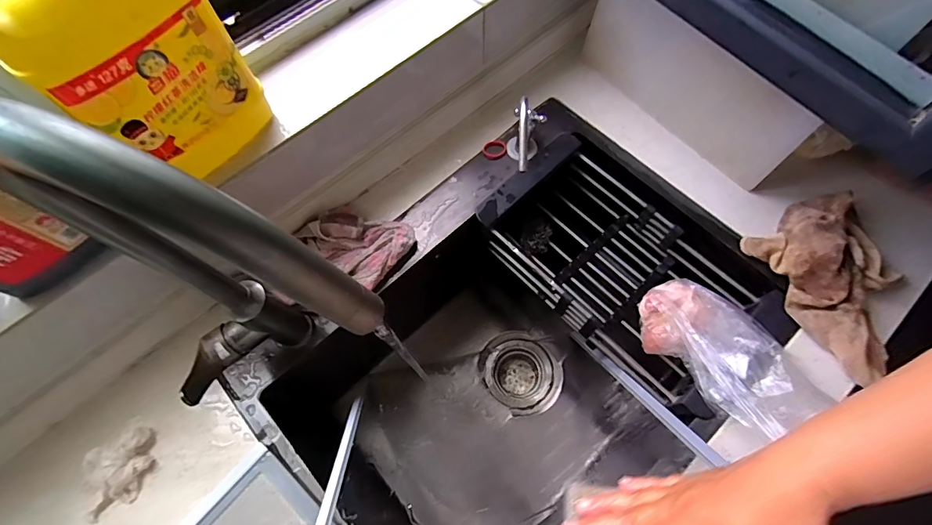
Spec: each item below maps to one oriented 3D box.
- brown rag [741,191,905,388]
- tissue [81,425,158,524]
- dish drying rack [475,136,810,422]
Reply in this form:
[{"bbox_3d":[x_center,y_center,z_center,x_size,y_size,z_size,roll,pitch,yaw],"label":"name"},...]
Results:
[{"bbox_3d":[0.436,0.019,0.498,0.130,0.057,0.211,-20,67,-6],"label":"brown rag"},{"bbox_3d":[-0.361,0.218,0.459,0.072,0.029,0.065,-25,69,-8],"label":"tissue"},{"bbox_3d":[0.206,0.007,0.595,0.198,0.085,0.365,-41,72,-13],"label":"dish drying rack"}]

